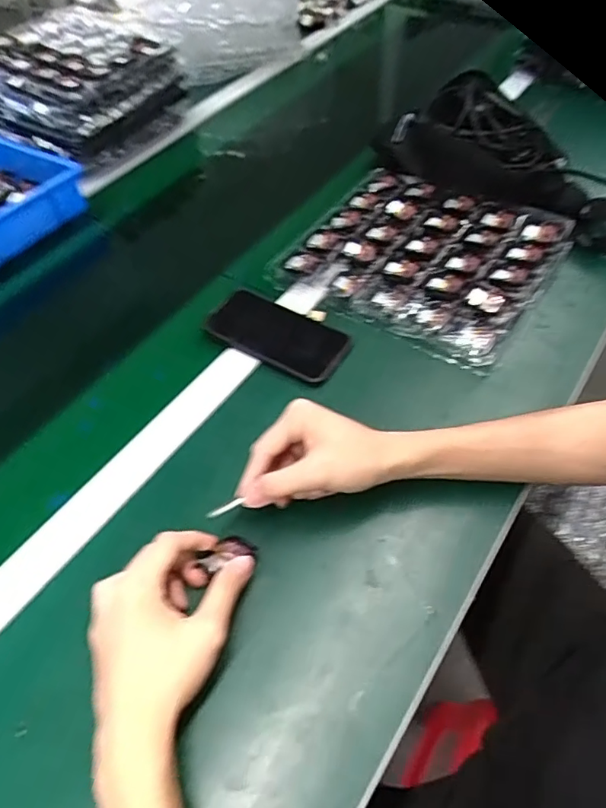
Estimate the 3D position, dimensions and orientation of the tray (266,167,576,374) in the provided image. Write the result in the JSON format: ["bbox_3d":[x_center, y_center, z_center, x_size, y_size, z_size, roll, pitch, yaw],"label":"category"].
[{"bbox_3d":[0.135,-0.183,0.650,0.284,0.029,0.235,26,58,22],"label":"tray"}]

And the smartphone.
[{"bbox_3d":[-0.026,-0.080,0.607,0.160,0.013,0.081,26,58,23],"label":"smartphone"}]

